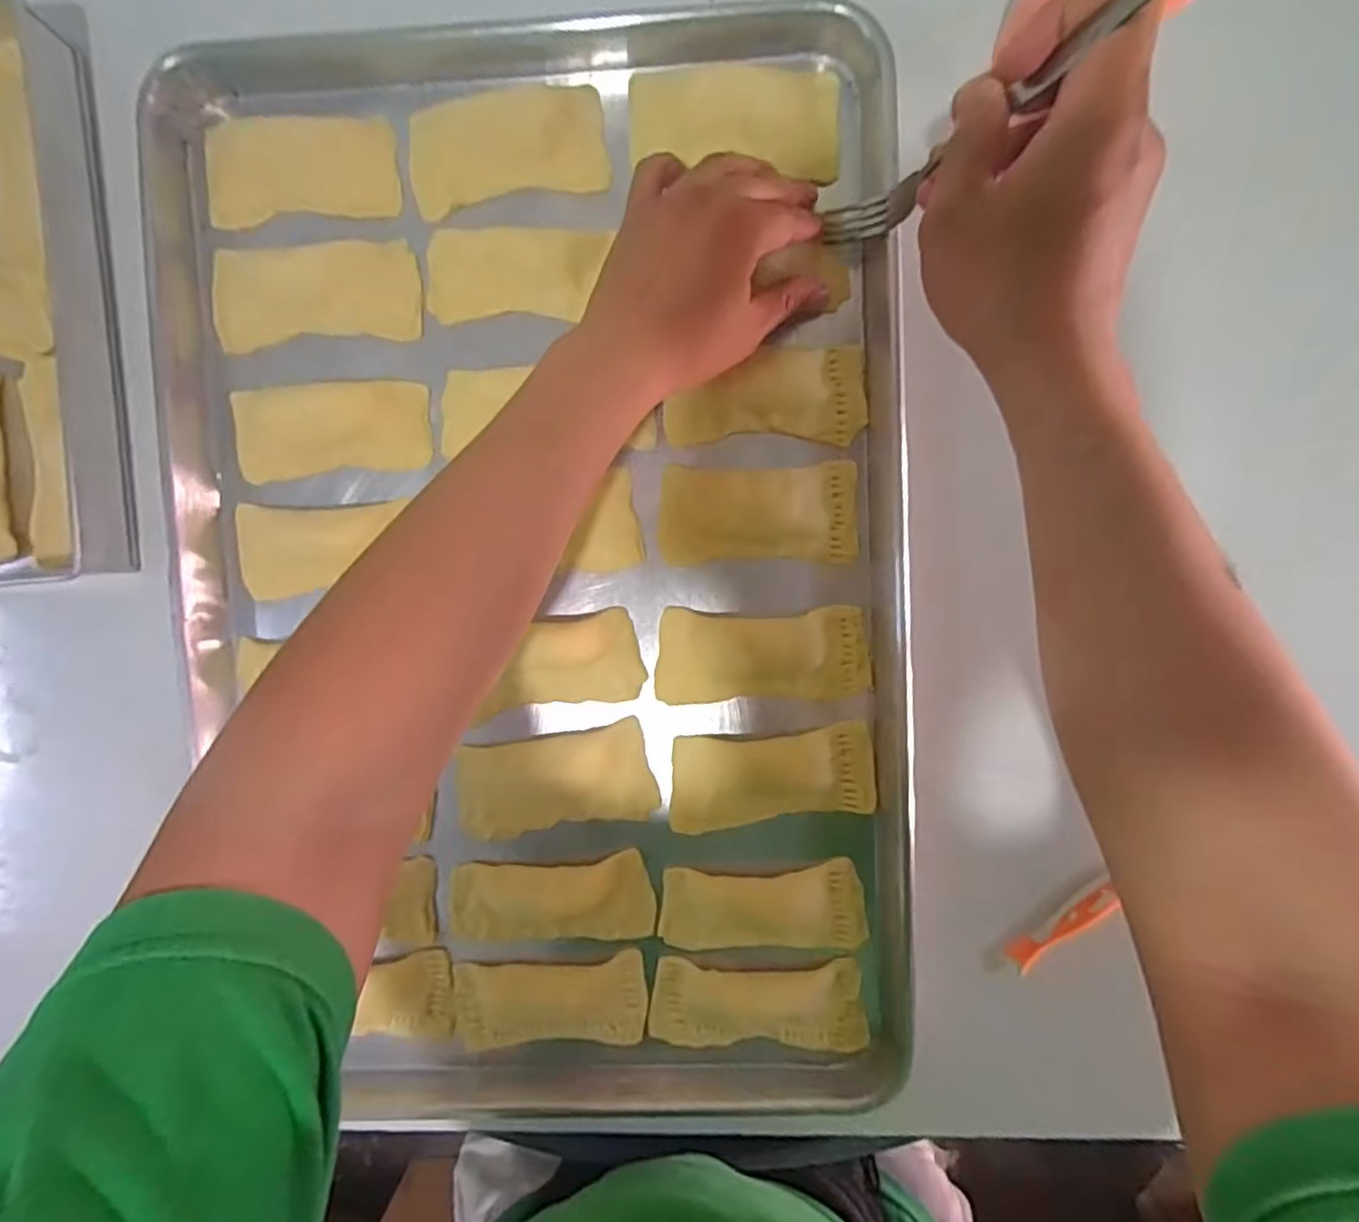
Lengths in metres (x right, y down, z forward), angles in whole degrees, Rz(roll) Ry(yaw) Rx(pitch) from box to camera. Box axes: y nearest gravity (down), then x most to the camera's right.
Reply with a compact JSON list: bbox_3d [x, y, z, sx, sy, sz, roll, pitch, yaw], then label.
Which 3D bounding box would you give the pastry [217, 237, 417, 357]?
[{"bbox_3d":[-0.208,-0.180,0.383,0.121,0.005,0.054,0,94,2],"label":"pastry"}]

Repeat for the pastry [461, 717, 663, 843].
[{"bbox_3d":[-0.073,0.102,0.393,0.111,0.011,0.057,-10,94,3],"label":"pastry"}]

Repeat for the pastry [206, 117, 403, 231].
[{"bbox_3d":[-0.214,-0.249,0.380,0.108,0.008,0.053,-2,94,2],"label":"pastry"}]

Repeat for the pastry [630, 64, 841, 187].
[{"bbox_3d":[0.031,-0.267,0.364,0.114,0.012,0.053,3,94,2],"label":"pastry"}]

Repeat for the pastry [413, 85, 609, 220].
[{"bbox_3d":[-0.097,-0.256,0.370,0.108,0.013,0.053,-6,94,3],"label":"pastry"}]

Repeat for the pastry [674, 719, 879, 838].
[{"bbox_3d":[0.054,0.098,0.389,0.117,0.008,0.054,-6,94,3],"label":"pastry"}]

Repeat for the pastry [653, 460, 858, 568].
[{"bbox_3d":[0.045,-0.055,0.380,0.110,0.009,0.055,-1,94,2],"label":"pastry"}]

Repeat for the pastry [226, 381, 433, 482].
[{"bbox_3d":[-0.199,-0.103,0.383,0.110,0.013,0.049,-4,94,2],"label":"pastry"}]

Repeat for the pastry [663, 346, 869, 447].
[{"bbox_3d":[0.049,-0.120,0.376,0.112,0.009,0.050,-3,94,2],"label":"pastry"}]

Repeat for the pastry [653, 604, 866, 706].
[{"bbox_3d":[0.048,0.026,0.384,0.120,0.013,0.054,0,94,2],"label":"pastry"}]

